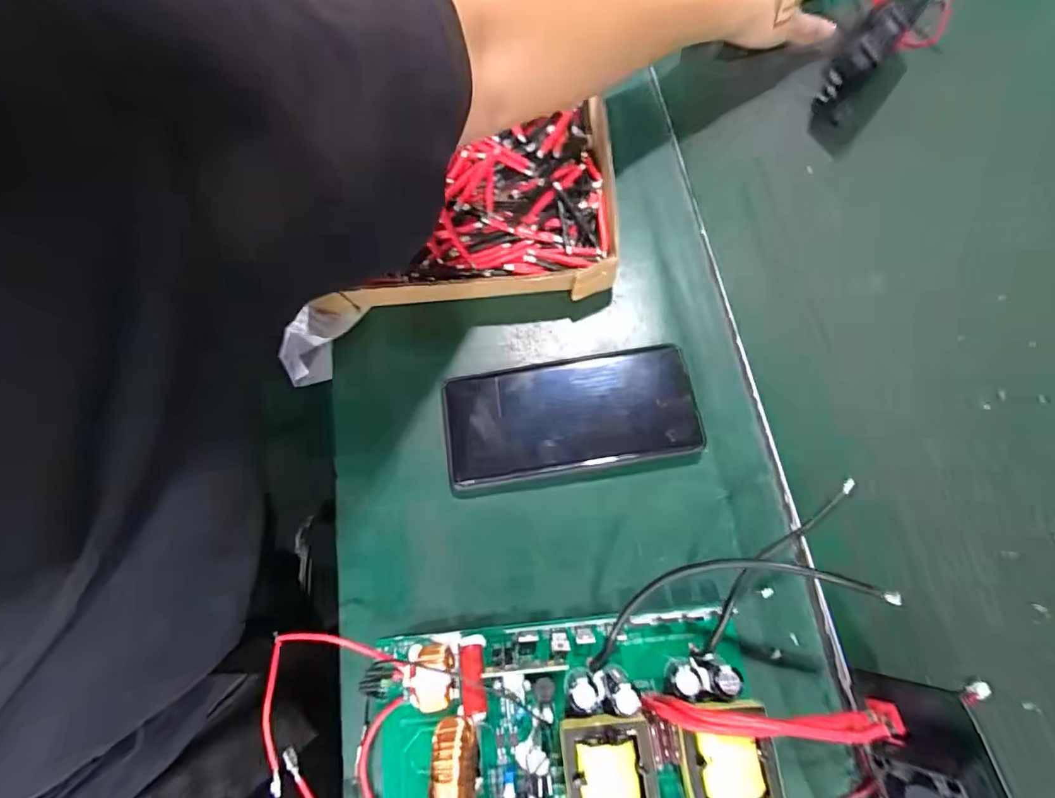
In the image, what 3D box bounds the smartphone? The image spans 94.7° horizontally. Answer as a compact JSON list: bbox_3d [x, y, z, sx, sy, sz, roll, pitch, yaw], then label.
[{"bbox_3d":[0.028,0.011,0.325,0.164,0.013,0.075,-8,72,-2],"label":"smartphone"}]

